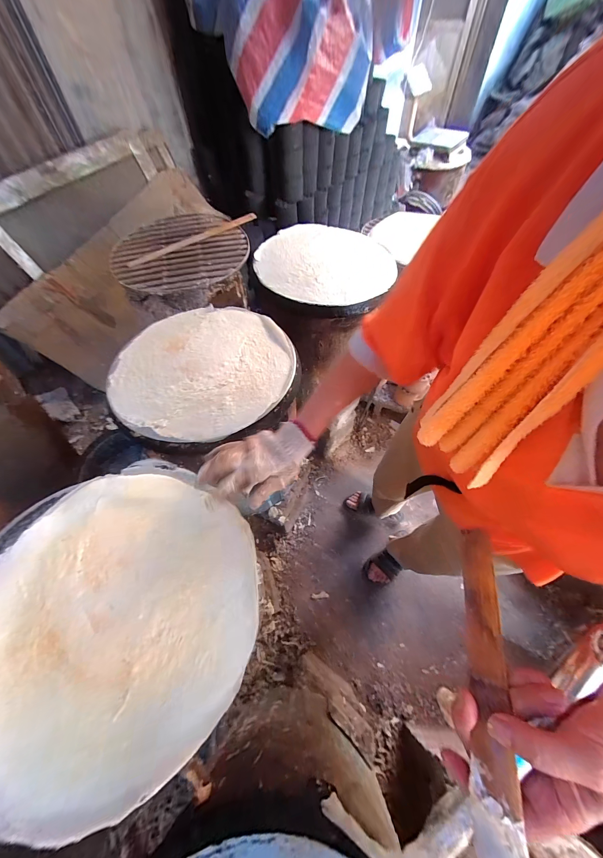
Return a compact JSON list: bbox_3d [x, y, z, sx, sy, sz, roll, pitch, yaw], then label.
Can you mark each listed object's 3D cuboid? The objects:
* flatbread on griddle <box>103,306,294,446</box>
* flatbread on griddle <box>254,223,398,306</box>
[{"bbox_3d":[-0.197,-0.133,0.584,0.348,0.025,0.349,-1,61,3],"label":"flatbread on griddle"},{"bbox_3d":[0.074,-0.444,0.761,0.384,0.022,0.333,-18,62,-16],"label":"flatbread on griddle"}]

